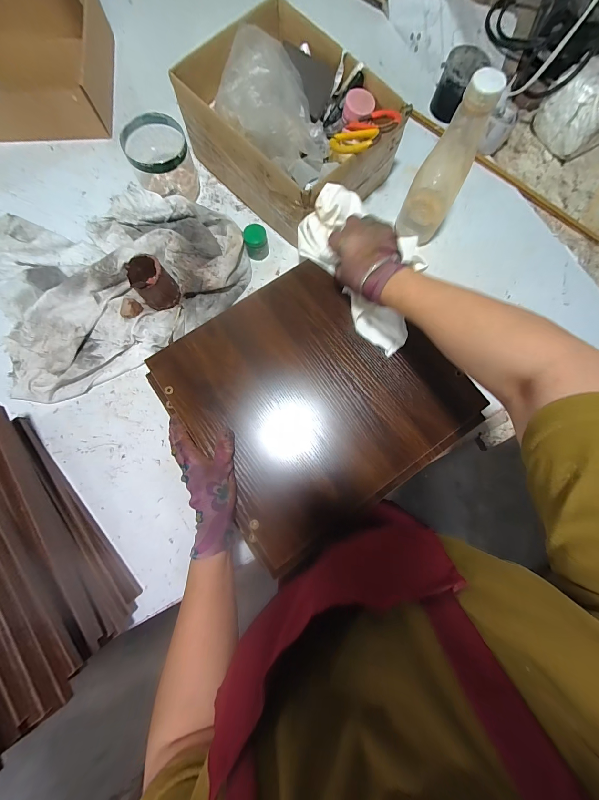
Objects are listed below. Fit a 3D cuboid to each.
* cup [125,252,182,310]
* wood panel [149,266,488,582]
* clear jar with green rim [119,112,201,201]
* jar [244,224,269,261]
[{"bbox_3d":[-0.243,-0.196,0.461,0.057,0.062,0.067,-40,84,-8],"label":"cup"},{"bbox_3d":[0.019,-0.014,0.407,0.370,0.018,0.344,-34,83,-7],"label":"wood panel"},{"bbox_3d":[-0.241,-0.420,0.505,0.100,0.096,0.089,-24,82,-6],"label":"clear jar with green rim"},{"bbox_3d":[-0.078,-0.283,0.511,0.040,0.050,0.042,0,80,-2],"label":"jar"}]

